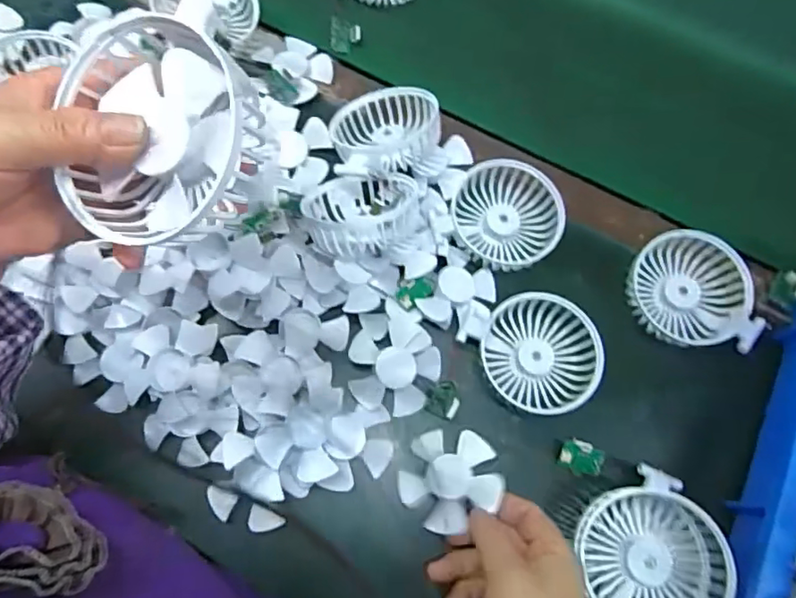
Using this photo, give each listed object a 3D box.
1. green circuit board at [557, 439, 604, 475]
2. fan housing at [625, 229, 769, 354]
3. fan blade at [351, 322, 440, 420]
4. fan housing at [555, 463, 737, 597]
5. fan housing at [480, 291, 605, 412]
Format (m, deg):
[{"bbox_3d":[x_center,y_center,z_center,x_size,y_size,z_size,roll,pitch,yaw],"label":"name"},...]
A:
[{"bbox_3d":[0.133,0.115,0.409,0.031,0.005,0.023,23,71,4],"label":"green circuit board"},{"bbox_3d":[0.229,-0.003,0.444,0.088,0.031,0.094,-3,70,-5],"label":"fan housing"},{"bbox_3d":[-0.002,0.050,0.421,0.066,0.010,0.065,-2,71,-4],"label":"fan blade"},{"bbox_3d":[0.158,0.169,0.367,0.102,0.049,0.093,-21,72,-11],"label":"fan housing"},{"bbox_3d":[0.107,0.042,0.422,0.084,0.031,0.086,-6,72,-5],"label":"fan housing"}]

